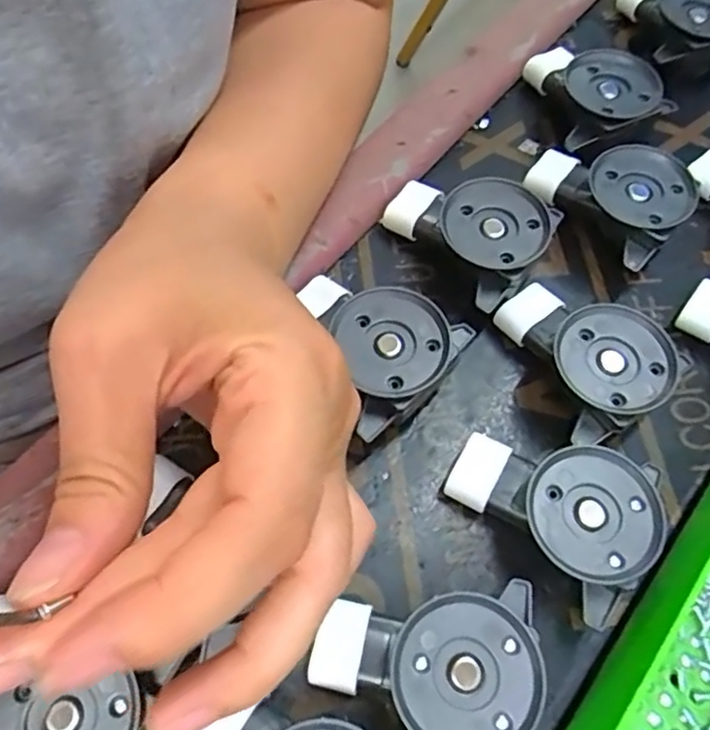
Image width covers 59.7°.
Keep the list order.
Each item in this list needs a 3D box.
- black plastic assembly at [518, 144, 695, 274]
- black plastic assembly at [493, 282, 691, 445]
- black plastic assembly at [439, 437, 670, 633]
[{"bbox_3d":[0.109,-0.074,0.268,0.046,0.031,0.064,-40,73,-19],"label":"black plastic assembly"},{"bbox_3d":[0.087,-0.006,0.235,0.040,0.032,0.064,-22,68,-12],"label":"black plastic assembly"},{"bbox_3d":[0.066,0.047,0.210,0.064,0.030,0.048,37,69,13],"label":"black plastic assembly"}]

